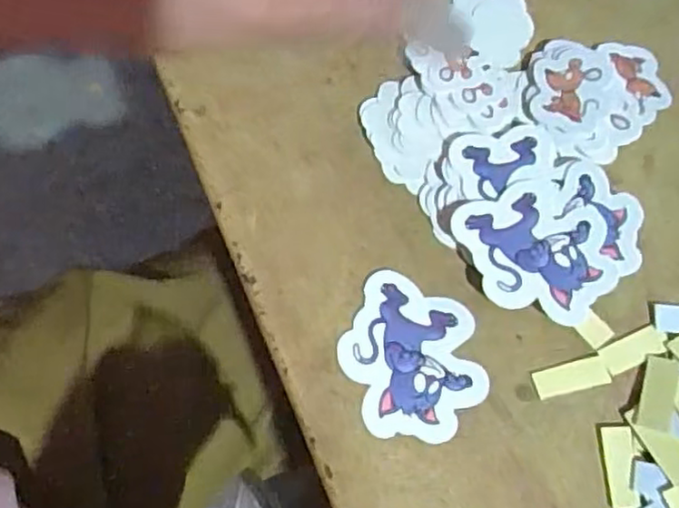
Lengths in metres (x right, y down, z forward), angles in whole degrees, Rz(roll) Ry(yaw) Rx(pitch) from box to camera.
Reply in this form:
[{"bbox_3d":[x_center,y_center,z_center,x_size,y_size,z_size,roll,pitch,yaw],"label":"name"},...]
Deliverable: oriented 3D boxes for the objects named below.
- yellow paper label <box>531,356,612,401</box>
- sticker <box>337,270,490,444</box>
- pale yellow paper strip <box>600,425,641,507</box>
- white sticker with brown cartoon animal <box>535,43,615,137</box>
[{"bbox_3d":[0.087,0.046,0.253,0.028,0.004,0.011,-14,71,-4],"label":"yellow paper label"},{"bbox_3d":[0.028,0.040,0.254,0.054,0.004,0.057,21,72,7],"label":"sticker"},{"bbox_3d":[0.101,0.076,0.241,0.011,0.004,0.028,-2,71,0],"label":"pale yellow paper strip"},{"bbox_3d":[0.100,-0.071,0.289,0.030,0.005,0.046,19,72,7],"label":"white sticker with brown cartoon animal"}]

